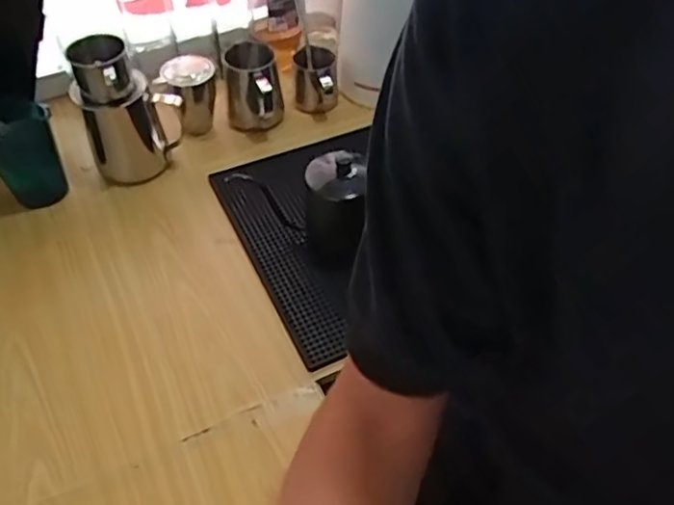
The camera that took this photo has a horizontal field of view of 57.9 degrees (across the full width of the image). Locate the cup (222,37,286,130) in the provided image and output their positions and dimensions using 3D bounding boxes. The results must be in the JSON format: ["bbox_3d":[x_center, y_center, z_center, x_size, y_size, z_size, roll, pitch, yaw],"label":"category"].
[{"bbox_3d":[-0.106,-0.207,0.783,0.068,0.096,0.080,-2,49,-2],"label":"cup"}]

